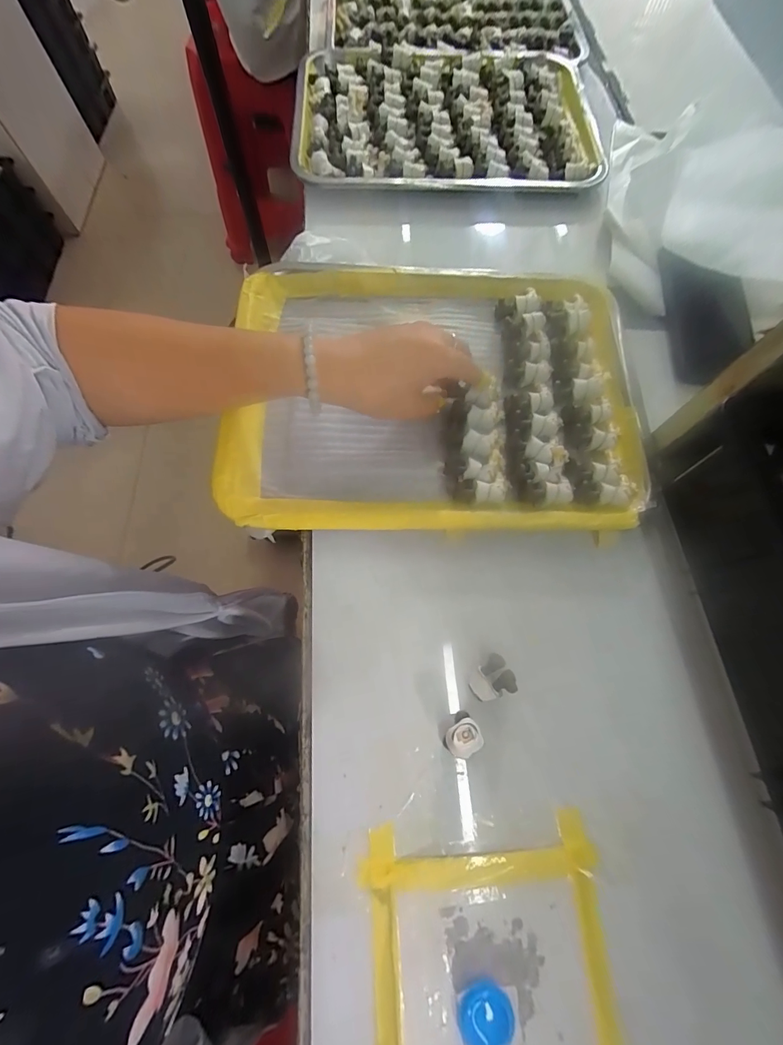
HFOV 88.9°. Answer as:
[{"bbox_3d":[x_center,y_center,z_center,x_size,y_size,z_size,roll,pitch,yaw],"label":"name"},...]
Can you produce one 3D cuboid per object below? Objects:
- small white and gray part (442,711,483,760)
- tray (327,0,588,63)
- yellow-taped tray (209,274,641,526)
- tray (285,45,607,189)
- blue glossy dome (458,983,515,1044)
[{"bbox_3d":[0.046,0.137,0.258,0.022,0.026,0.024,0,70,-1],"label":"small white and gray part"},{"bbox_3d":[0.085,-0.705,0.534,0.344,0.018,0.257,-1,71,0],"label":"tray"},{"bbox_3d":[0.034,-0.117,0.347,0.338,0.028,0.261,0,71,0],"label":"yellow-taped tray"},{"bbox_3d":[0.067,-0.476,0.455,0.340,0.024,0.243,0,70,-1],"label":"tray"},{"bbox_3d":[0.052,0.271,0.218,0.029,0.006,0.028,0,70,-1],"label":"blue glossy dome"}]

